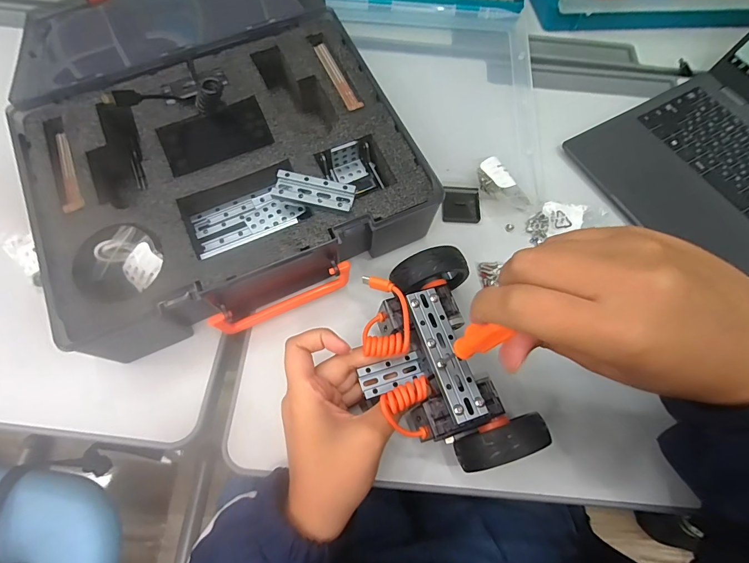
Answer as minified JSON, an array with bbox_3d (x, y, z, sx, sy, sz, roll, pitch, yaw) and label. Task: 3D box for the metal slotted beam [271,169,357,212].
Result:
[{"bbox_3d":[-0.048,-0.072,0.310,0.063,0.007,0.024,12,65,4],"label":"metal slotted beam"}]

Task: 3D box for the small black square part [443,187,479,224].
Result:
[{"bbox_3d":[0.089,-0.080,0.399,0.038,0.004,0.040,3,65,-1],"label":"small black square part"}]

